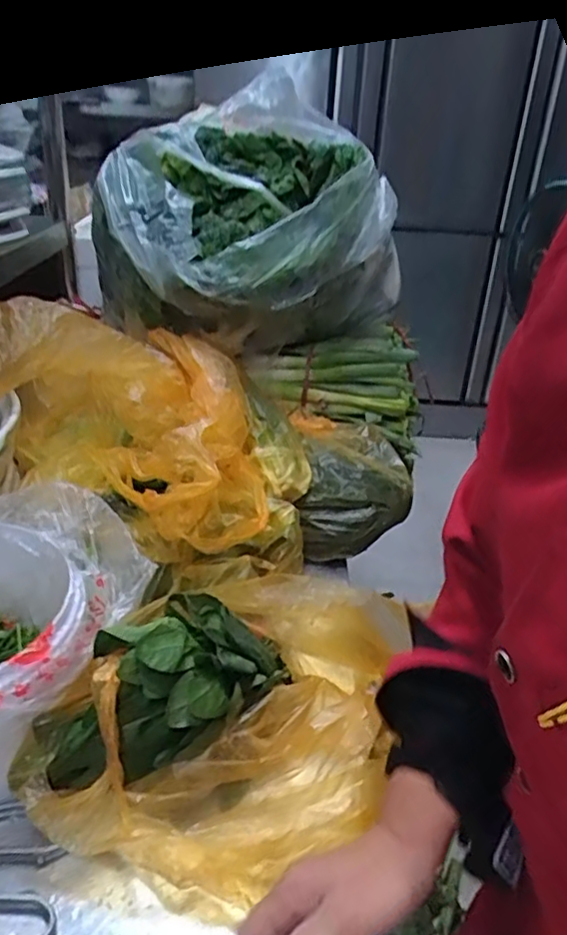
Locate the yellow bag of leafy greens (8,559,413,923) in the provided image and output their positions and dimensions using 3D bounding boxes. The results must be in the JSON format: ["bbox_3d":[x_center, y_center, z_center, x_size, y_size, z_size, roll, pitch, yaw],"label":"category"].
[{"bbox_3d":[-0.040,0.200,0.565,0.234,0.151,0.311,14,31,17],"label":"yellow bag of leafy greens"}]

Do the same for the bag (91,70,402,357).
[{"bbox_3d":[-0.070,-0.399,1.026,0.380,0.316,0.380,-15,35,-30],"label":"bag"}]

